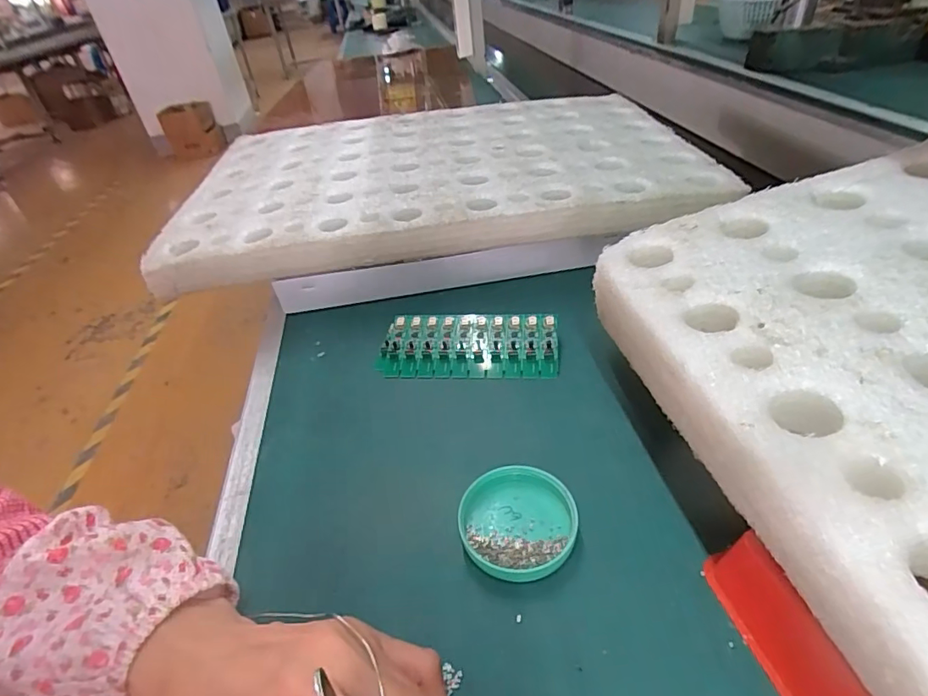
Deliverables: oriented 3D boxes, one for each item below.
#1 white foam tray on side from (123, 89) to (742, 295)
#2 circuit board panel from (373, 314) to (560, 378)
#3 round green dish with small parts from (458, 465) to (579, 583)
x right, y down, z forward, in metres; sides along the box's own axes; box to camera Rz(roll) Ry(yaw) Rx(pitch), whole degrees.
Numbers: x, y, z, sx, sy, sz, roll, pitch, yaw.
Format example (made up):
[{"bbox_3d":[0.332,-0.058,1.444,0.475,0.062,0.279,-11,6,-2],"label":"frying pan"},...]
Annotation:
[{"bbox_3d":[-0.033,-0.205,0.581,0.533,0.034,0.359,-6,39,2],"label":"white foam tray on side"},{"bbox_3d":[0.002,-0.002,0.416,0.146,0.006,0.057,0,62,10],"label":"circuit board panel"},{"bbox_3d":[0.031,0.099,0.290,0.065,0.011,0.064,-5,39,4],"label":"round green dish with small parts"}]

